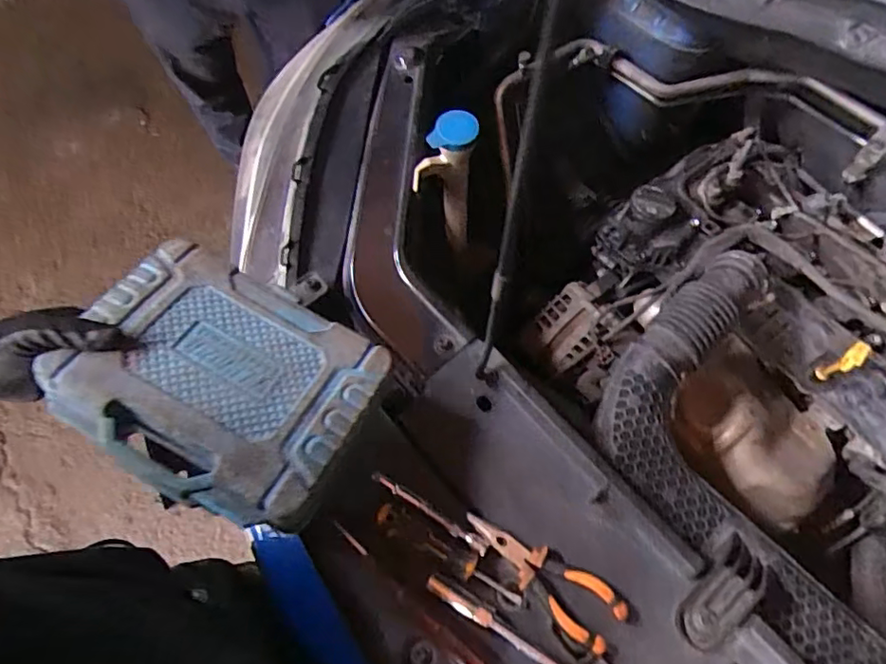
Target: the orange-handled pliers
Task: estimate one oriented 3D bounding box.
[{"bbox_3d":[0.089,0.214,0.530,0.151,0.023,0.051,40,70,17],"label":"orange-handled pliers"}]

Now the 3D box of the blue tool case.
[{"bbox_3d":[-0.182,0.037,0.483,0.231,0.055,0.185,25,66,11],"label":"blue tool case"}]

